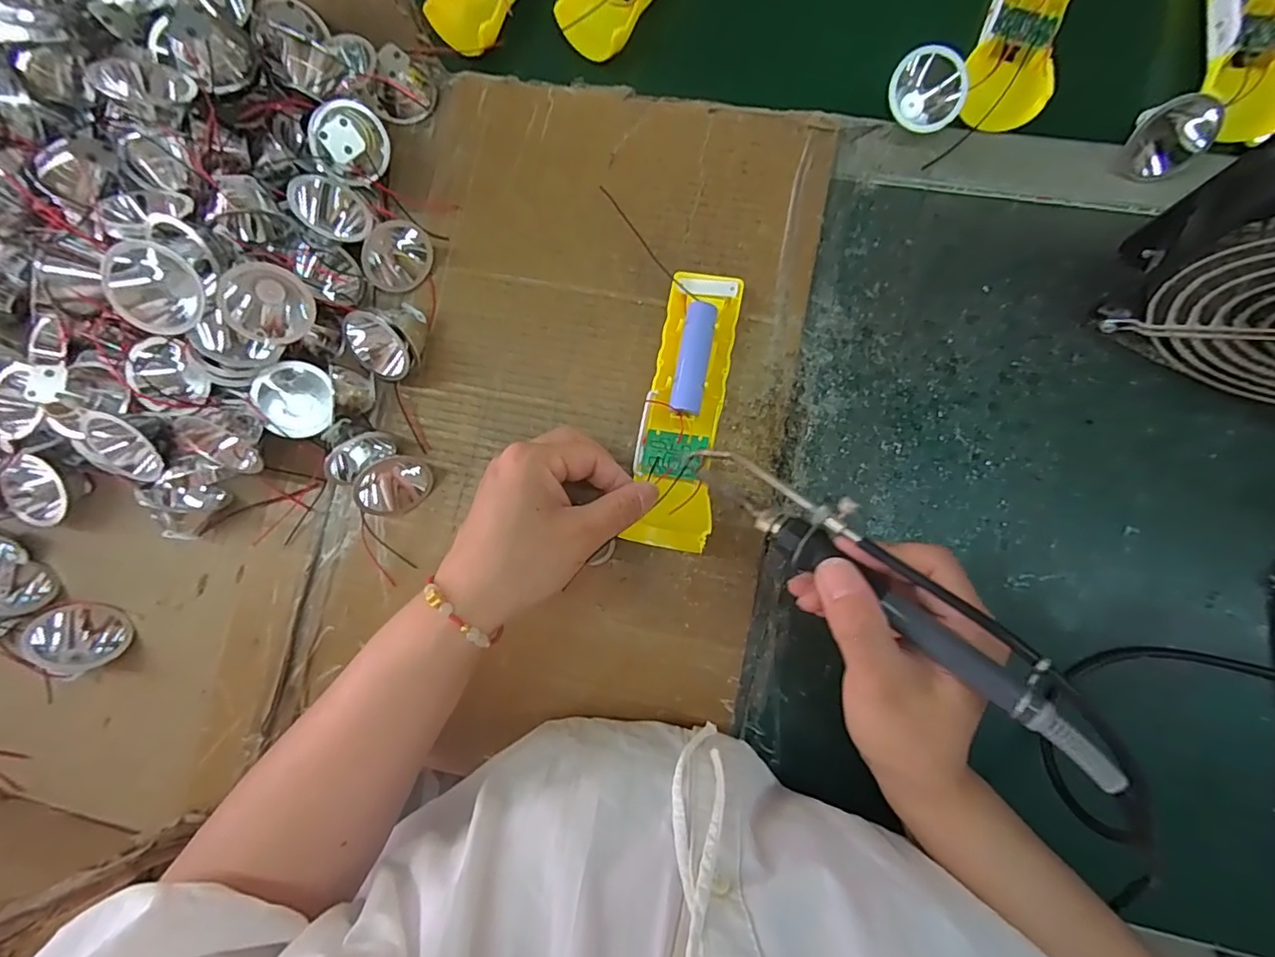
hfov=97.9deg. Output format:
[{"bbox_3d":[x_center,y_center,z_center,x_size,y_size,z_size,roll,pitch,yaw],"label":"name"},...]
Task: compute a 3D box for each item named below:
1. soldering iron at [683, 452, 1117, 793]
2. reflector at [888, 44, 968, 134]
[{"bbox_3d":[0.105,0.045,0.240,0.195,0.027,0.030,40,82,25],"label":"soldering iron"},{"bbox_3d":[0.169,-0.227,0.323,0.042,0.038,0.025,26,43,2],"label":"reflector"}]

